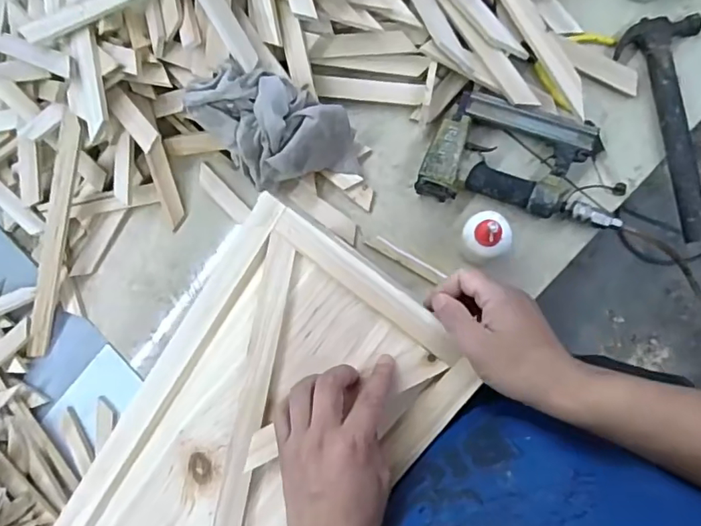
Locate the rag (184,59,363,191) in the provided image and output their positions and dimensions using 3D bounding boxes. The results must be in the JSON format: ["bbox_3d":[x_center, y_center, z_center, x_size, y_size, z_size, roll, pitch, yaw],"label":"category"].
[{"bbox_3d":[-0.100,-0.173,0.653,0.192,0.111,0.137,-12,85,10],"label":"rag"}]

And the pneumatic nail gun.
[{"bbox_3d":[0.211,-0.131,0.652,0.226,0.053,0.131,12,90,11],"label":"pneumatic nail gun"}]

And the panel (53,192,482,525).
[{"bbox_3d":[-0.108,0.182,0.477,0.246,0.025,0.433,37,94,8],"label":"panel"}]

